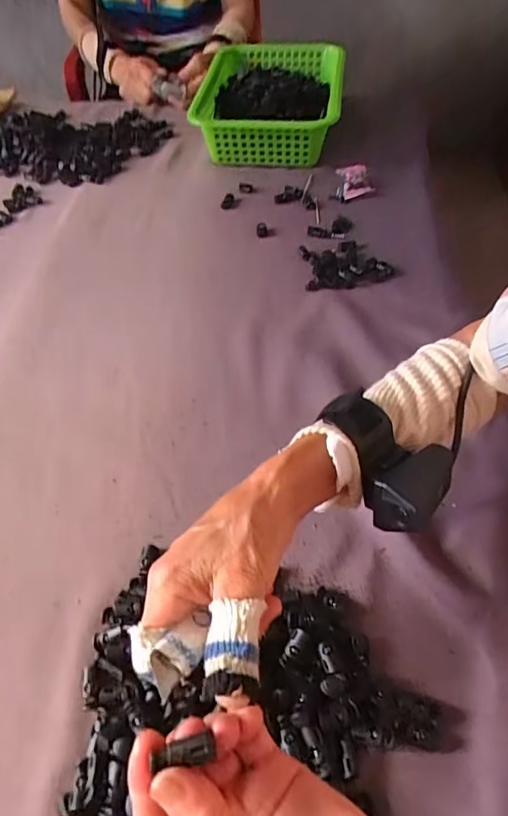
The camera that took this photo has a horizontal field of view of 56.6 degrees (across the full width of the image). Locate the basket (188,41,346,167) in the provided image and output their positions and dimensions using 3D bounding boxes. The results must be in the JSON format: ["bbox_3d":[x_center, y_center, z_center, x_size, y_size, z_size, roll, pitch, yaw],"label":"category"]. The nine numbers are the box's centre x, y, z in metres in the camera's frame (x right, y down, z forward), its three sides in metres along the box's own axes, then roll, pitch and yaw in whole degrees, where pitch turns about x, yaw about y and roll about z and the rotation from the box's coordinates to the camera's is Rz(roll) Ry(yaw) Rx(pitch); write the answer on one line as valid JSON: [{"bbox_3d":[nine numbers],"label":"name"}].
[{"bbox_3d":[0.030,-0.492,0.763,0.214,0.083,0.318,7,55,9],"label":"basket"}]

